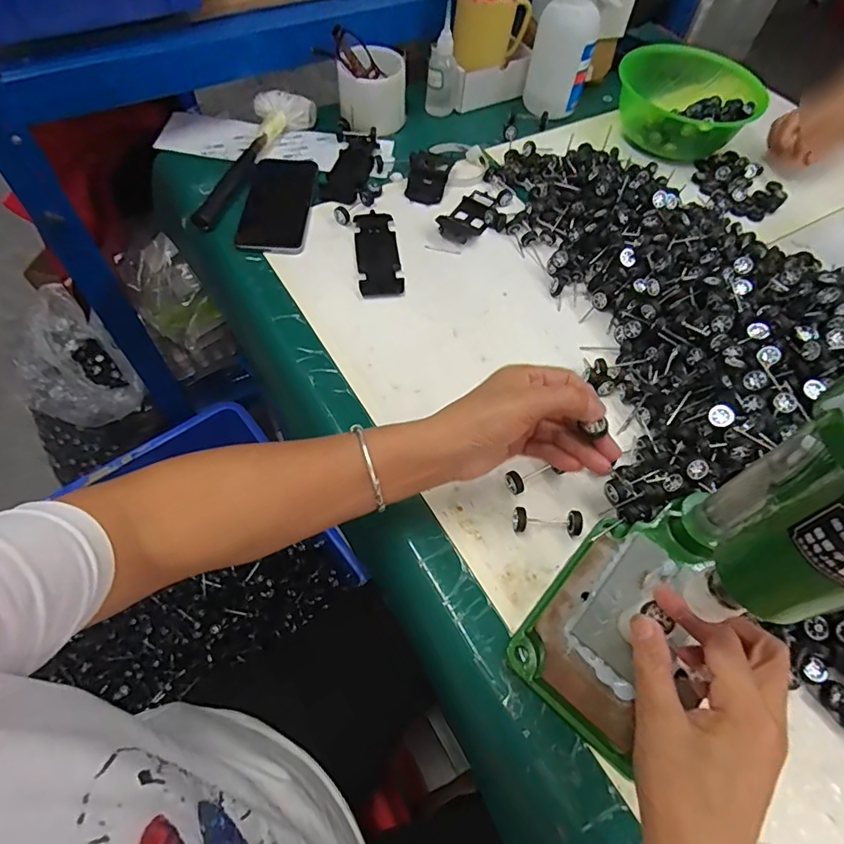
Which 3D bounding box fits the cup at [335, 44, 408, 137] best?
[{"bbox_3d":[-0.065,-0.439,0.684,0.087,0.075,0.078,0,59,-4],"label":"cup"}]

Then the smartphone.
[{"bbox_3d":[-0.170,-0.263,0.613,0.077,0.008,0.169,2,59,-3],"label":"smartphone"}]

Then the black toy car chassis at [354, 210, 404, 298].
[{"bbox_3d":[-0.050,-0.189,0.576,0.046,0.005,0.123,-5,60,-7],"label":"black toy car chassis"}]

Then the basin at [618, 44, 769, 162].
[{"bbox_3d":[0.372,-0.443,0.722,0.185,0.069,0.185,17,59,6],"label":"basin"}]

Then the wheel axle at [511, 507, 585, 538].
[{"bbox_3d":[0.105,0.082,0.420,0.060,0.017,0.017,5,59,-1],"label":"wheel axle"}]

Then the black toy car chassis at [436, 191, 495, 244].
[{"bbox_3d":[0.058,-0.247,0.619,0.048,0.016,0.086,31,62,14],"label":"black toy car chassis"}]

